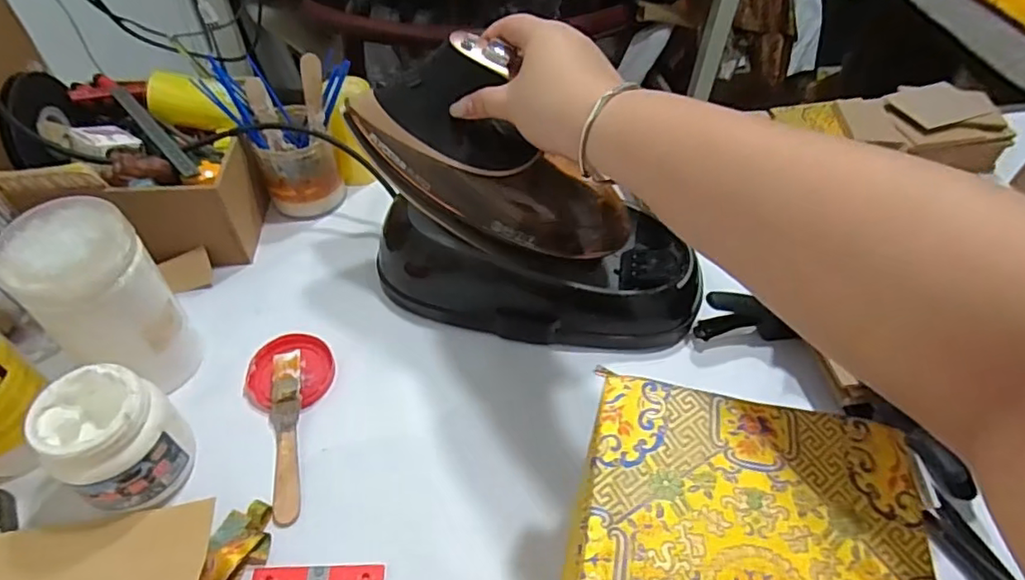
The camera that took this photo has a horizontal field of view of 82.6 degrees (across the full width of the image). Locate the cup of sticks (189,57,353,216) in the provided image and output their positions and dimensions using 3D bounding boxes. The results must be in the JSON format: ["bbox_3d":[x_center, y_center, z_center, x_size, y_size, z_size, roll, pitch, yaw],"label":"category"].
[{"bbox_3d":[-0.229,-0.160,0.610,0.110,0.138,0.100,17,51,11],"label":"cup of sticks"}]

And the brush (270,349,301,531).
[{"bbox_3d":[-0.179,0.112,0.460,0.022,0.008,0.137,1,58,-20],"label":"brush"}]

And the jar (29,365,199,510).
[{"bbox_3d":[-0.276,0.105,0.409,0.080,0.089,0.077,30,54,20],"label":"jar"}]

